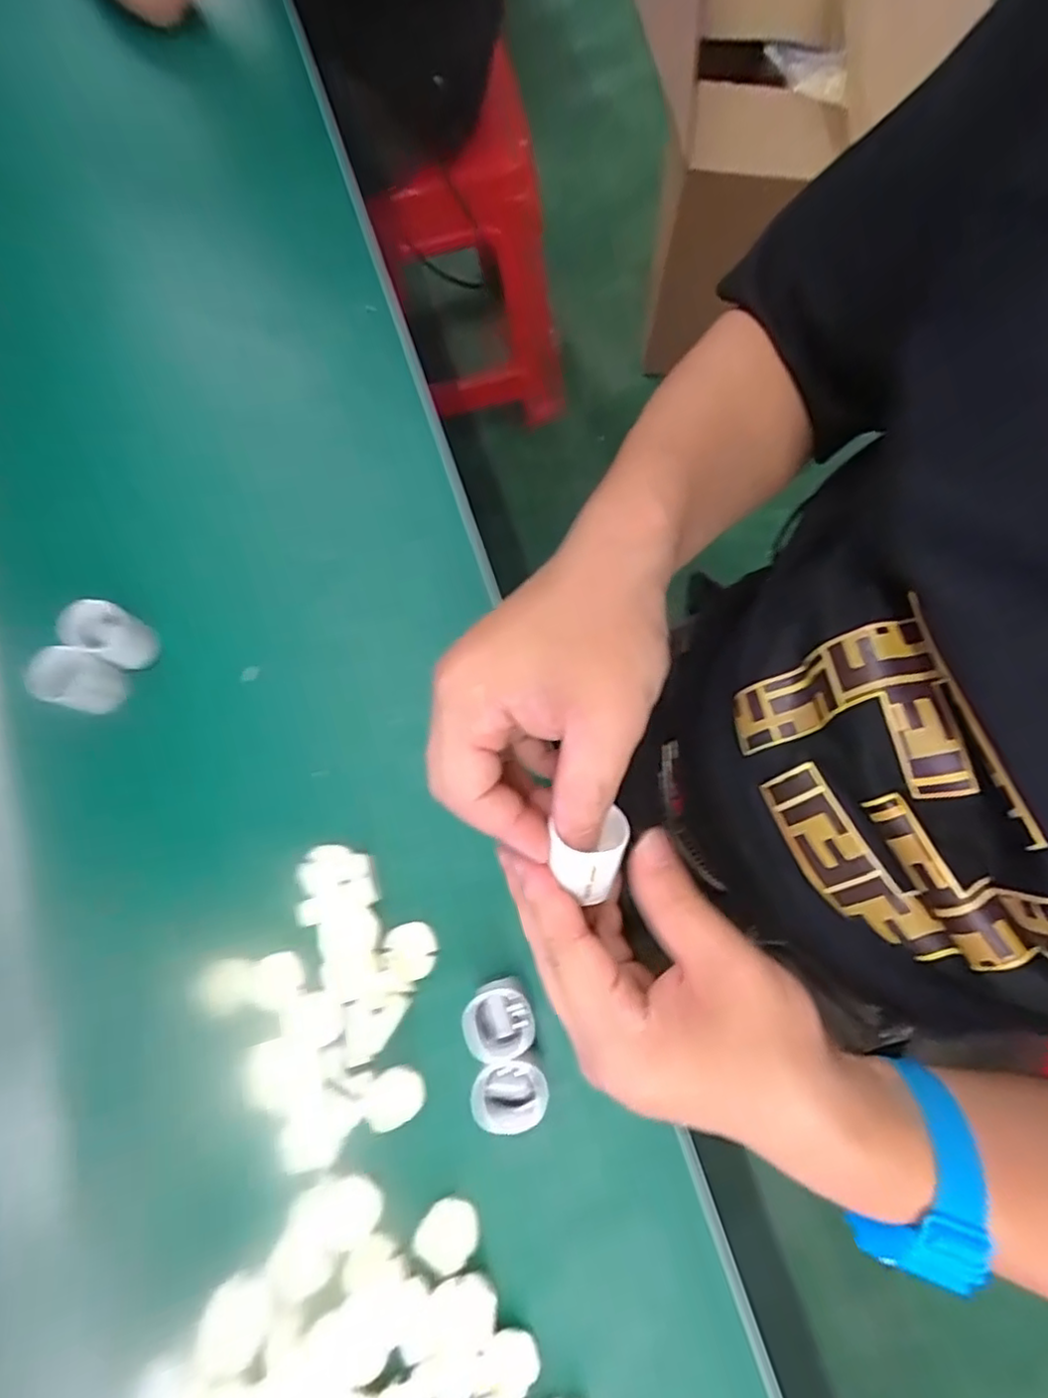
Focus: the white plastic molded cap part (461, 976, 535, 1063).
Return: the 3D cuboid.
[{"bbox_3d":[-0.013,0.158,0.315,0.036,0.036,0.029,-20,76,-5],"label":"white plastic molded cap part"}]

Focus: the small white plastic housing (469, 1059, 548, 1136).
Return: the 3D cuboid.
[{"bbox_3d":[-0.007,0.186,0.308,0.034,0.038,0.029,-15,76,-4],"label":"small white plastic housing"}]

